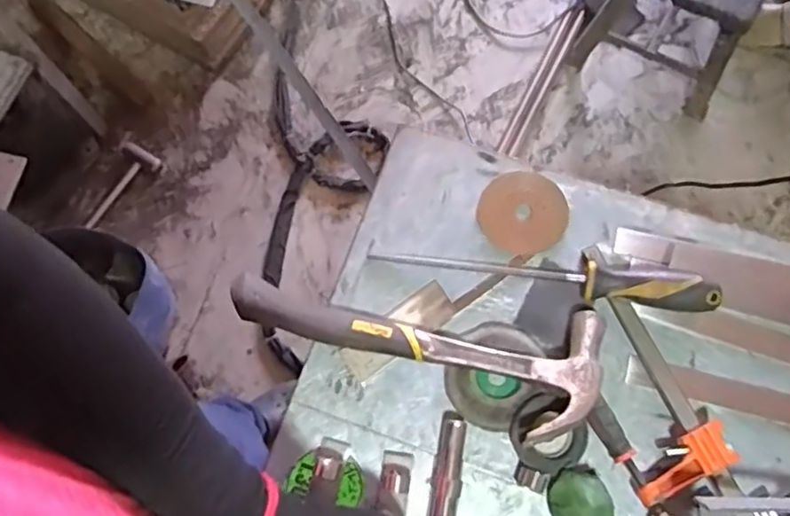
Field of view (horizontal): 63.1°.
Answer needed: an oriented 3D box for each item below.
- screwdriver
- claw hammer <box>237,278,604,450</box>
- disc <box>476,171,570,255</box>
[{"bbox_3d":[0.129,0.007,0.568,0.300,0.036,0.044,9,75,4],"label":"screwdriver"},{"bbox_3d":[0.010,0.081,0.542,0.318,0.048,0.117,6,75,3],"label":"claw hammer"},{"bbox_3d":[0.118,-0.043,0.599,0.080,0.004,0.079,-2,73,5],"label":"disc"}]

